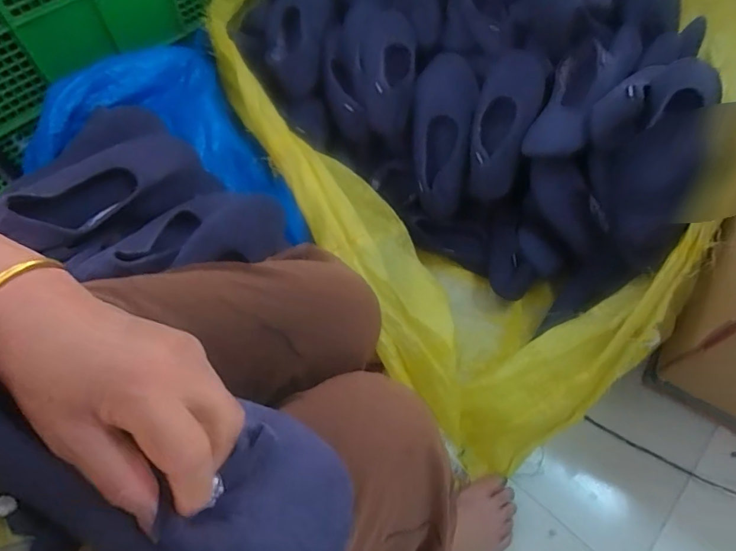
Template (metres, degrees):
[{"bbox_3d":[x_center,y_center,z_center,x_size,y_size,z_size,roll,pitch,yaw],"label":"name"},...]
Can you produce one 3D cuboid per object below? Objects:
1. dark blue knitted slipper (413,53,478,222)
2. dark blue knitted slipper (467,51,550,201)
[{"bbox_3d":[0.130,-0.245,0.821,0.109,0.081,0.278,2,103,1],"label":"dark blue knitted slipper"},{"bbox_3d":[0.226,-0.256,0.784,0.101,0.056,0.257,17,99,9],"label":"dark blue knitted slipper"}]

